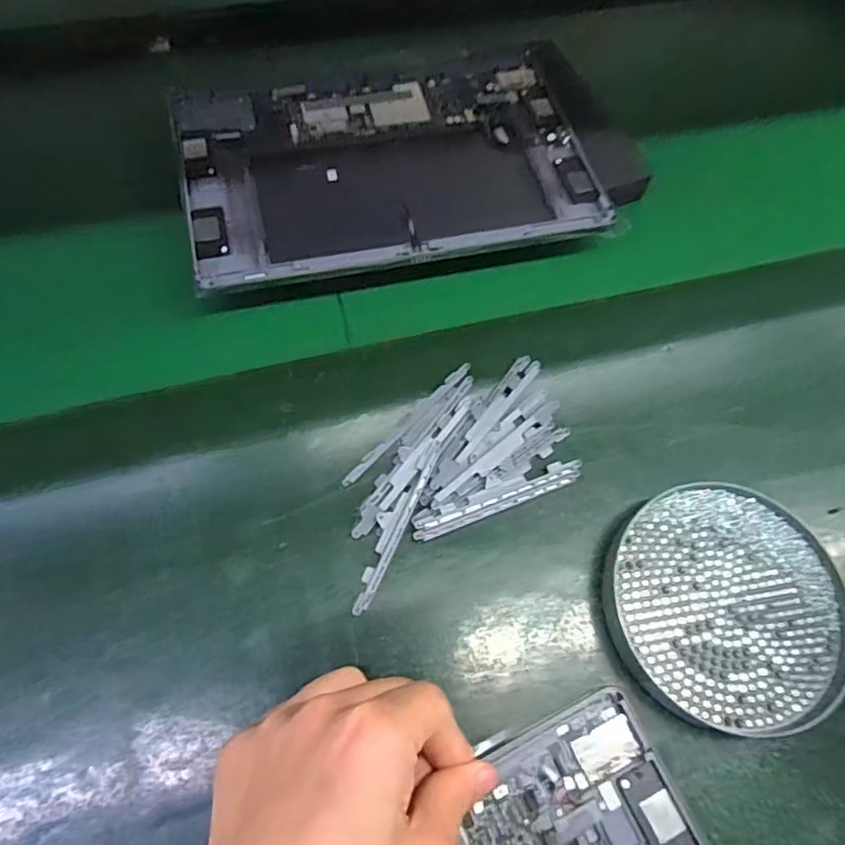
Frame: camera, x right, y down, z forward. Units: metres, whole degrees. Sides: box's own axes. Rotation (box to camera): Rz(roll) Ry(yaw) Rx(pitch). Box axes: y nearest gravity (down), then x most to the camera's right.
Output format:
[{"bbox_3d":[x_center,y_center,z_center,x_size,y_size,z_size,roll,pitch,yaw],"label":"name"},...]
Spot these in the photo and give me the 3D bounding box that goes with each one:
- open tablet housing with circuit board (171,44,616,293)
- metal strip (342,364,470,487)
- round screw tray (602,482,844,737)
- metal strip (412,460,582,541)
[{"bbox_3d":[-0.019,-0.173,0.378,0.260,0.016,0.166,-12,66,-10],"label":"open tablet housing with circuit board"},{"bbox_3d":[-0.007,0.001,0.316,0.007,0.006,0.093,41,68,14],"label":"metal strip"},{"bbox_3d":[0.149,0.090,0.294,0.112,0.026,0.110,0,68,-1],"label":"round screw tray"},{"bbox_3d":[0.040,0.039,0.305,0.094,0.011,0.013,-19,68,-13],"label":"metal strip"}]

